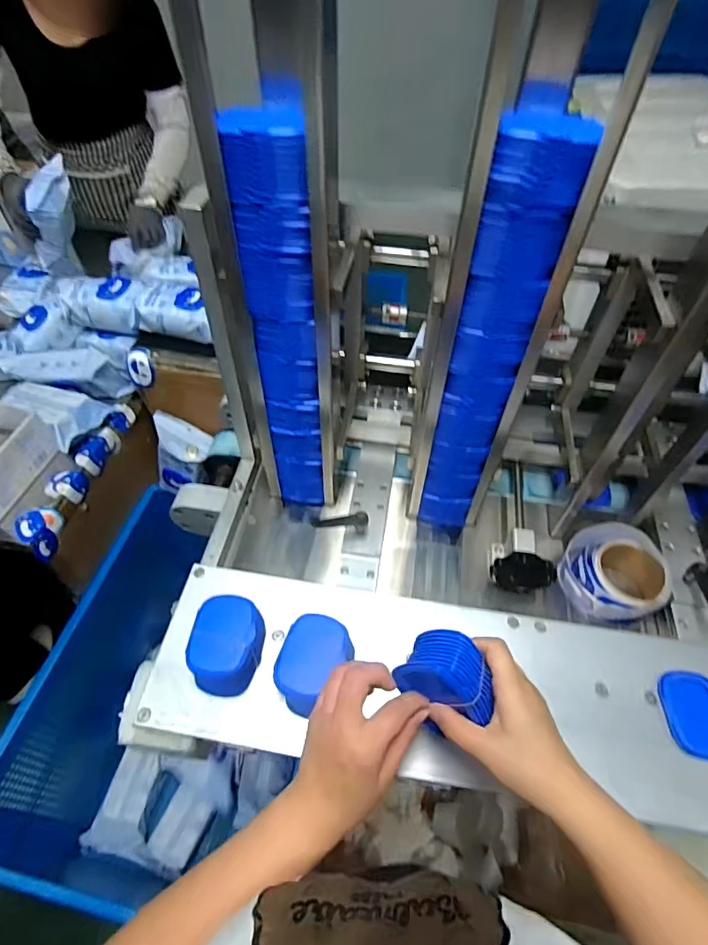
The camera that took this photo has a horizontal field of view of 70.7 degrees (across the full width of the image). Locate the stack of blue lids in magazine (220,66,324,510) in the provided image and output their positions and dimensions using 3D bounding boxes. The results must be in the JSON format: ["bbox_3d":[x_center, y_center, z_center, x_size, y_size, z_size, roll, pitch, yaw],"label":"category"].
[{"bbox_3d":[-0.075,-0.130,0.554,0.064,0.457,0.074,-6,52,-6],"label":"stack of blue lids in magazine"}]

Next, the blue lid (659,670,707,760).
[{"bbox_3d":[0.354,0.248,0.516,0.061,0.012,0.080,1,52,-1],"label":"blue lid"}]

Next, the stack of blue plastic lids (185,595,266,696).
[{"bbox_3d":[-0.132,0.182,0.522,0.064,0.060,0.089,4,52,2],"label":"stack of blue plastic lids"}]

